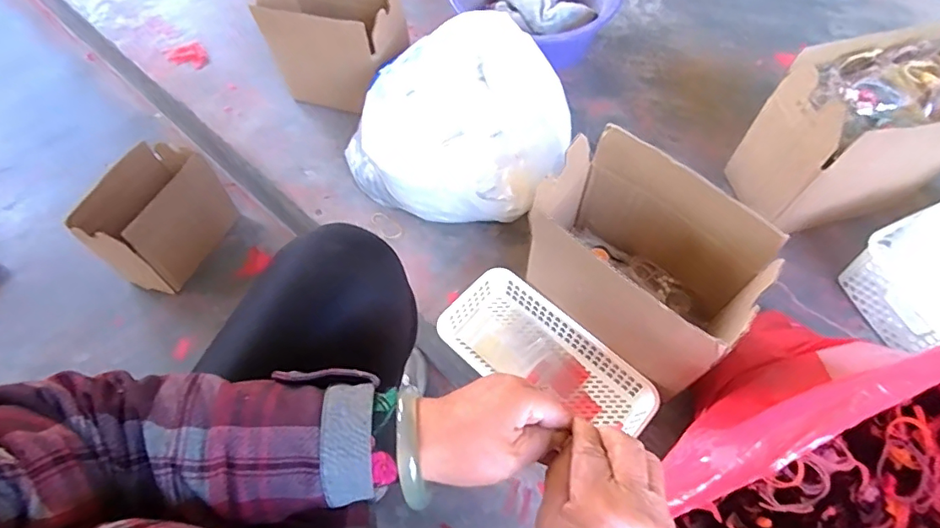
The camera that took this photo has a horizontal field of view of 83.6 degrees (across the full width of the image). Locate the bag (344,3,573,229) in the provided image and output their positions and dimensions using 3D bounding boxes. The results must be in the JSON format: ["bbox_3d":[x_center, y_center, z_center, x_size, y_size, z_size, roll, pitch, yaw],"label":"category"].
[{"bbox_3d":[-0.024,-0.197,0.766,0.297,0.175,0.255,21,63,13],"label":"bag"}]

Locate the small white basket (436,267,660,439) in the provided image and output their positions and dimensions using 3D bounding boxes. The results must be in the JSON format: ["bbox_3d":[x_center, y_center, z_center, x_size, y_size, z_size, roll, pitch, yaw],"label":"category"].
[{"bbox_3d":[0.093,0.126,0.660,0.267,0.051,0.124,38,68,20],"label":"small white basket"}]

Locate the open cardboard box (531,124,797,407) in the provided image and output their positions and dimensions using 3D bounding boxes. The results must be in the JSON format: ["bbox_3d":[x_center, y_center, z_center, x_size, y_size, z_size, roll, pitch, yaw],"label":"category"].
[{"bbox_3d":[0.188,0.003,0.602,0.240,0.186,0.147,40,68,21],"label":"open cardboard box"}]

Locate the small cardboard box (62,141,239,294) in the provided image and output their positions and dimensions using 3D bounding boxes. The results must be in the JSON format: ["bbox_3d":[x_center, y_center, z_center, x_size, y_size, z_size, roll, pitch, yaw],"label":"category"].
[{"bbox_3d":[-0.533,-0.075,0.918,0.099,0.173,0.214,26,64,15],"label":"small cardboard box"}]

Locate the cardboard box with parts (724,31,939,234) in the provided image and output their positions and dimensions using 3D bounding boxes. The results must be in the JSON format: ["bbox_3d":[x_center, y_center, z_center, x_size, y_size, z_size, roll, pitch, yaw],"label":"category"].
[{"bbox_3d":[0.518,-0.166,0.710,0.245,0.213,0.143,-13,61,-6],"label":"cardboard box with parts"}]

